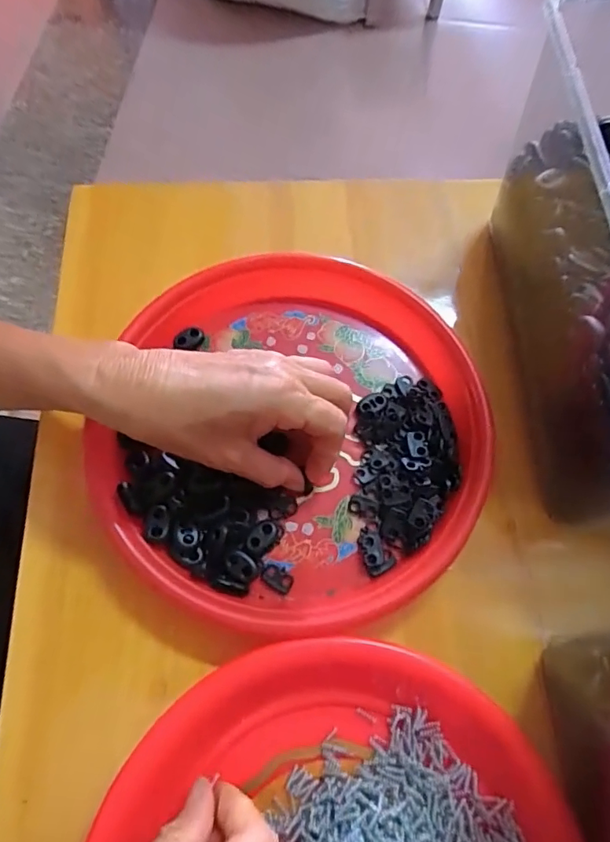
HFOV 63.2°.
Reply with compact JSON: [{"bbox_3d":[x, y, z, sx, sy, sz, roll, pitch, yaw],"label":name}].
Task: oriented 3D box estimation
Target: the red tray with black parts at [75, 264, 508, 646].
[{"bbox_3d":[-0.005,0.003,0.312,0.230,0.027,0.235,26,70,7],"label":"red tray with black parts"}]

